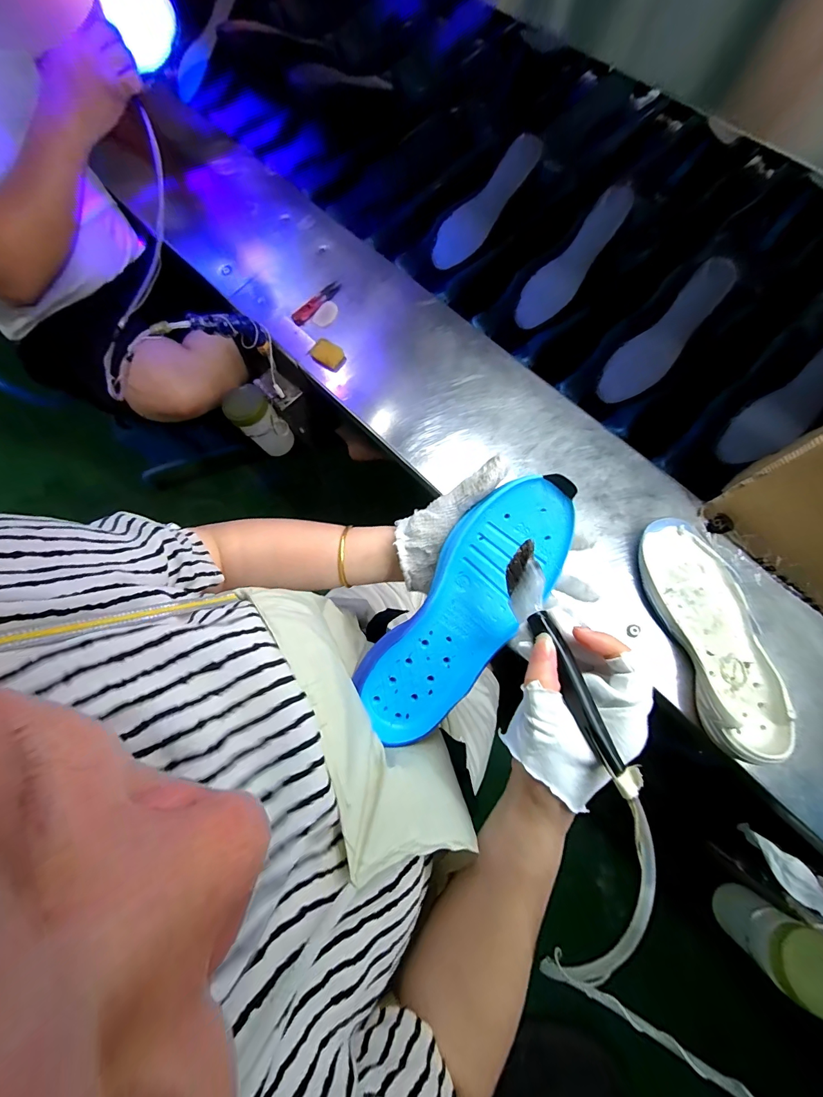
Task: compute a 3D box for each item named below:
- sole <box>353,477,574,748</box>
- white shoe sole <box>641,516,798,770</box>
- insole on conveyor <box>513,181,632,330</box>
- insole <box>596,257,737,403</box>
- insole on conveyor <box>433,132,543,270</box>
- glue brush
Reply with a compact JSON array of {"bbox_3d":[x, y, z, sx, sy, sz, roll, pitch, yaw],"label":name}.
[{"bbox_3d":[0.044,0.050,0.326,0.084,0.030,0.236,35,91,11],"label":"sole"},{"bbox_3d":[0.364,0.098,0.482,0.098,0.040,0.282,-14,74,-3],"label":"white shoe sole"},{"bbox_3d":[0.260,-0.464,0.640,0.066,0.020,0.226,44,105,12],"label":"insole on conveyor"},{"bbox_3d":[0.378,-0.315,0.588,0.069,0.019,0.222,46,108,13],"label":"insole"},{"bbox_3d":[0.127,-0.592,0.686,0.228,0.026,0.064,-43,76,18],"label":"insole on conveyor"},{"bbox_3d":[0.098,0.070,0.258,0.024,0.025,0.158,-17,60,-3],"label":"glue brush"}]

